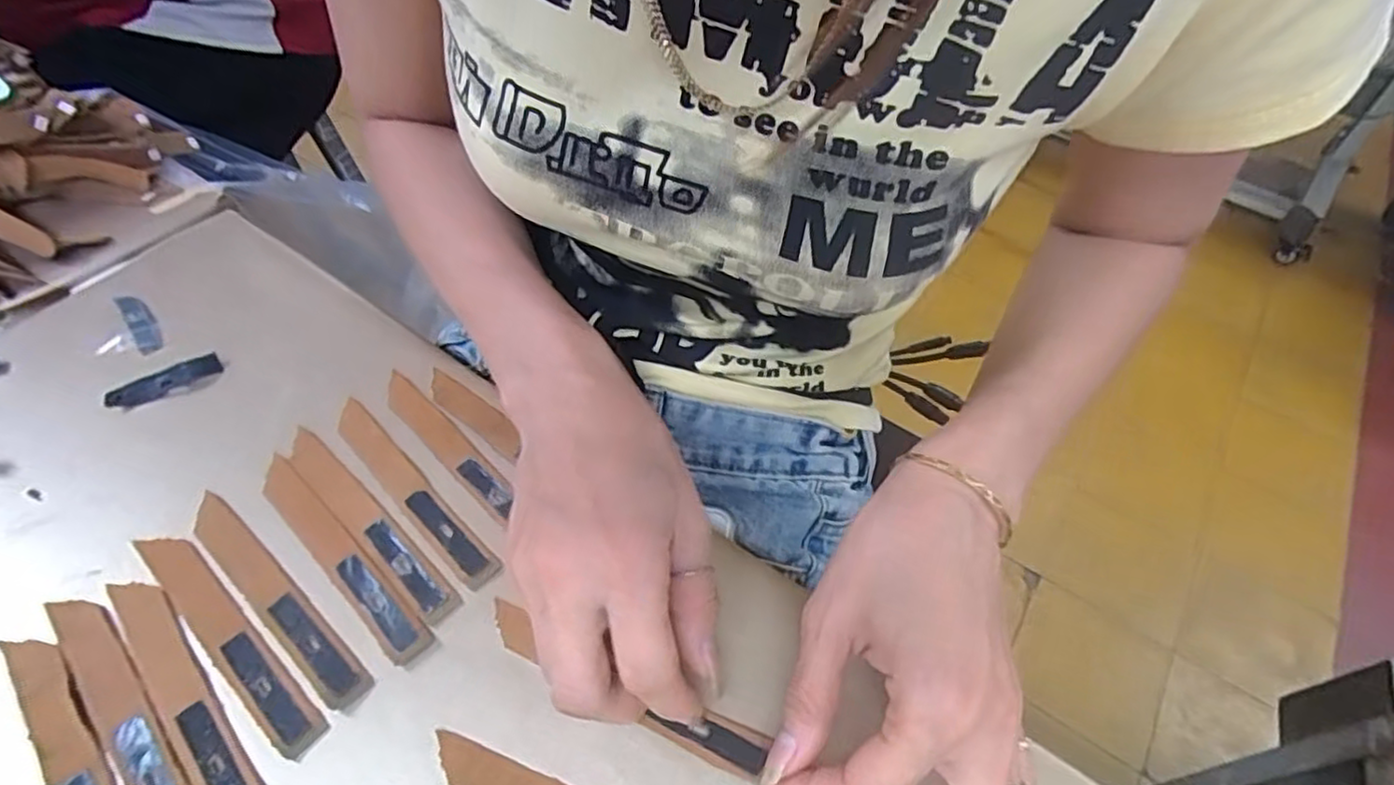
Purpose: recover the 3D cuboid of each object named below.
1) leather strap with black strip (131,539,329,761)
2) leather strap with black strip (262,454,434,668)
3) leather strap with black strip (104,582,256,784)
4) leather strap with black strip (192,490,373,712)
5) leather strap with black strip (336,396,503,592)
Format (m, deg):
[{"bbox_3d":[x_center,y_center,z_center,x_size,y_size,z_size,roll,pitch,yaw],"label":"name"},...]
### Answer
[{"bbox_3d":[-0.192,0.098,0.279,0.125,0.004,0.017,35,58,24],"label":"leather strap with black strip"},{"bbox_3d":[-0.158,0.069,0.299,0.125,0.004,0.017,37,58,25],"label":"leather strap with black strip"},{"bbox_3d":[-0.196,0.115,0.260,0.017,0.004,0.127,-36,60,-27],"label":"leather strap with black strip"},{"bbox_3d":[-0.179,0.084,0.286,0.124,0.004,0.017,35,58,24],"label":"leather strap with black strip"},{"bbox_3d":[-0.135,0.044,0.321,0.126,0.004,0.018,38,59,25],"label":"leather strap with black strip"}]

